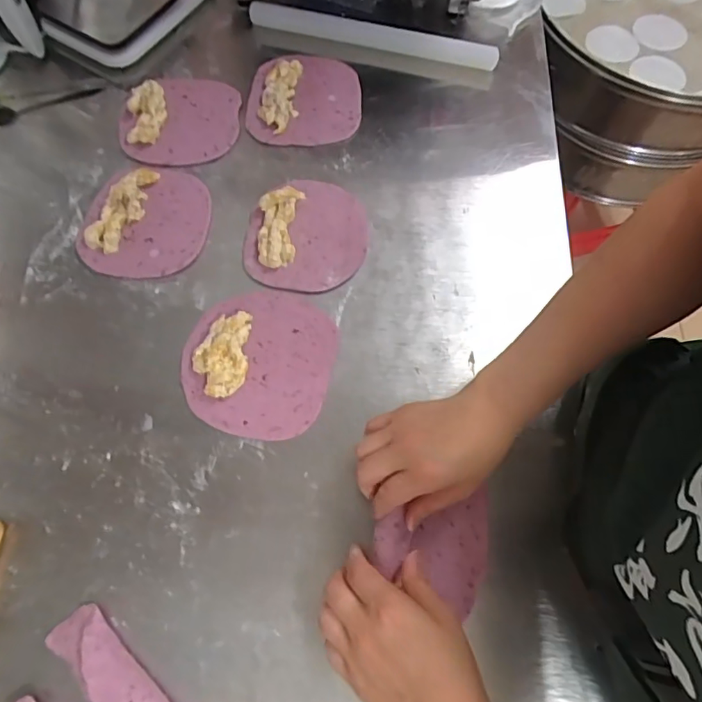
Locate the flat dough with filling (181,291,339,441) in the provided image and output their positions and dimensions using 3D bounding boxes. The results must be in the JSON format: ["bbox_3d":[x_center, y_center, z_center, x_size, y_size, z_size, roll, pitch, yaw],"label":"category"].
[{"bbox_3d":[-0.090,0.006,0.489,0.139,0.020,0.146,0,68,-1],"label":"flat dough with filling"}]

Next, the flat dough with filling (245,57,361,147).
[{"bbox_3d":[-0.057,-0.311,0.611,0.134,0.024,0.140,-4,68,-3],"label":"flat dough with filling"}]

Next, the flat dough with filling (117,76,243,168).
[{"bbox_3d":[-0.202,-0.276,0.595,0.136,0.021,0.125,4,68,0],"label":"flat dough with filling"}]

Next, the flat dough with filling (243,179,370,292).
[{"bbox_3d":[-0.046,-0.129,0.538,0.124,0.021,0.135,0,68,-1],"label":"flat dough with filling"}]

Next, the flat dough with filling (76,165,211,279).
[{"bbox_3d":[-0.221,-0.145,0.546,0.130,0.018,0.138,5,68,1],"label":"flat dough with filling"}]

